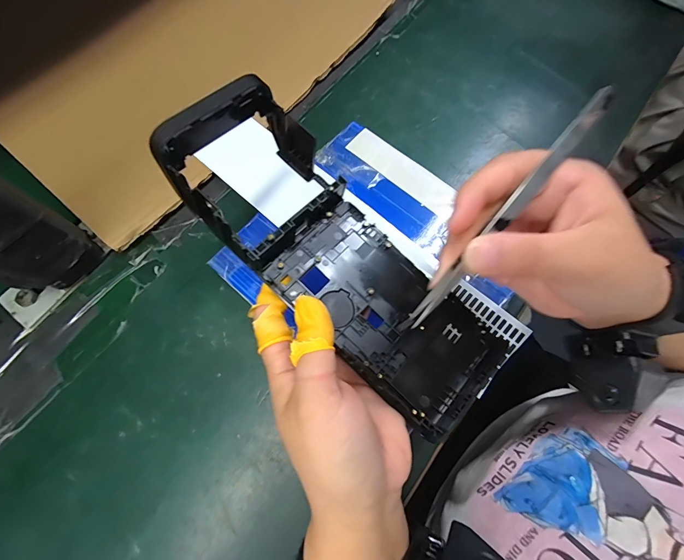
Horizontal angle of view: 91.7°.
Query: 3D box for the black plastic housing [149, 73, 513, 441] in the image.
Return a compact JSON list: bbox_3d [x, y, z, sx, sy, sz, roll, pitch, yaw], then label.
[{"bbox_3d":[-0.001,-0.012,0.199,0.082,0.047,0.221,-44,93,-13],"label":"black plastic housing"}]

